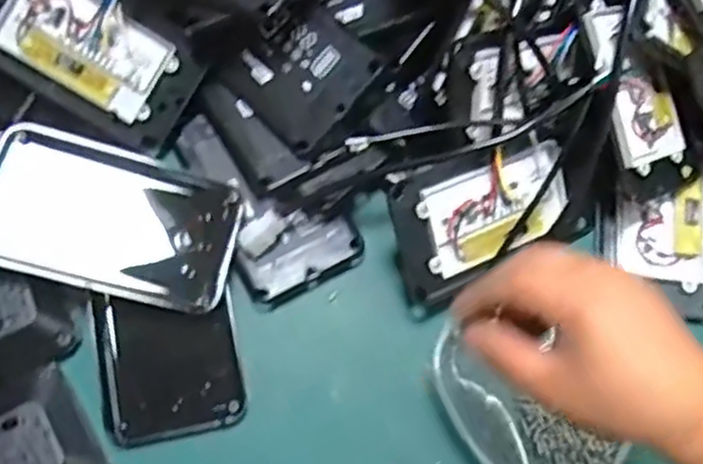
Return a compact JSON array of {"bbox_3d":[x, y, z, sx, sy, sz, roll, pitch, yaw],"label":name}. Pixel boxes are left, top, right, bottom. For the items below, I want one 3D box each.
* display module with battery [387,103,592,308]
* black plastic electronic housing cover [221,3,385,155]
[{"bbox_3d":[0.098,-0.015,0.512,0.147,0.025,0.090,-26,105,-12],"label":"display module with battery"},{"bbox_3d":[-0.034,-0.110,0.518,0.094,0.008,0.083,45,100,23],"label":"black plastic electronic housing cover"}]

